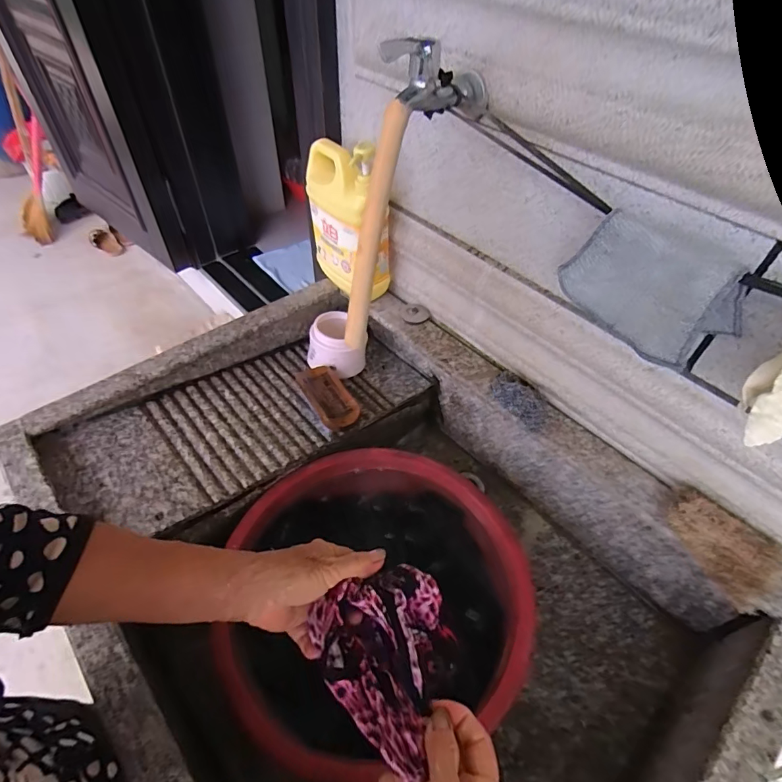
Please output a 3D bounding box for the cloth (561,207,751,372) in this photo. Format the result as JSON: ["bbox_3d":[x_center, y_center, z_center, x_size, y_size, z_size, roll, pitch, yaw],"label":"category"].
[{"bbox_3d":[0.226,-0.089,0.402,0.144,0.099,0.026,34,57,24],"label":"cloth"}]

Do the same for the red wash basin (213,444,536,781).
[{"bbox_3d":[-0.027,0.266,0.599,0.384,0.117,0.351,1,50,-1],"label":"red wash basin"}]

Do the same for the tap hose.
[{"bbox_3d":[-0.020,-0.162,0.485,0.018,0.253,0.043,25,31,18],"label":"tap hose"}]

